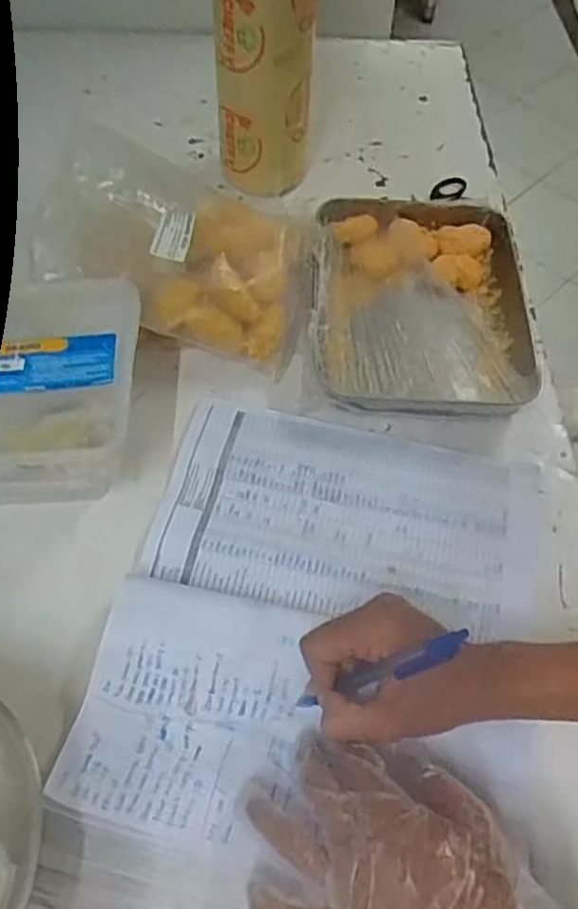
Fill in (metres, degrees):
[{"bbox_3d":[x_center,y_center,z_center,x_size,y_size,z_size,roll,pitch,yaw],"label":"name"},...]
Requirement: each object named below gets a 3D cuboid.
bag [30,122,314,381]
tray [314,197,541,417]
[{"bbox_3d":[-0.097,-0.188,0.657,0.241,0.099,0.171,9,58,4],"label":"bag"},{"bbox_3d":[0.129,-0.144,0.679,0.205,0.040,0.258,3,57,0],"label":"tray"}]

